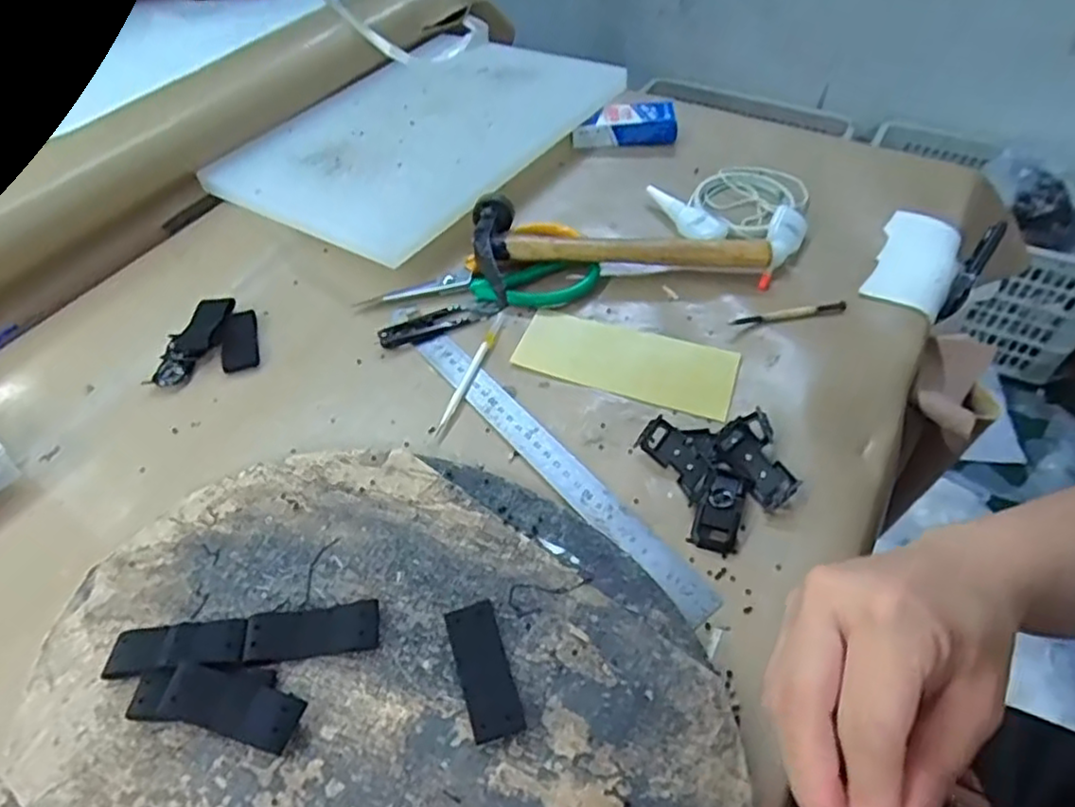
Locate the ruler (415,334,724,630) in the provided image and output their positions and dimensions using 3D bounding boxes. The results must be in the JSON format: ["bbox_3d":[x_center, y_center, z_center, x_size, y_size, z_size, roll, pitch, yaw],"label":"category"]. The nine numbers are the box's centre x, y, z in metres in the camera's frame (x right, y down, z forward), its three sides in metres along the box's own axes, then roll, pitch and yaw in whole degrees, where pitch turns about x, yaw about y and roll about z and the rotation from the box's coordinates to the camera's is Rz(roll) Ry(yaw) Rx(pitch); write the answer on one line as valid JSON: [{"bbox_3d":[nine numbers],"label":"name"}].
[{"bbox_3d":[0.005,0.034,0.437,0.024,0.004,0.274,-33,55,-21],"label":"ruler"}]

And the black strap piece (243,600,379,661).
[{"bbox_3d":[-0.116,0.118,0.353,0.065,0.009,0.025,-5,50,-2],"label":"black strap piece"}]

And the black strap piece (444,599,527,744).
[{"bbox_3d":[-0.027,0.131,0.337,0.024,0.010,0.066,-15,51,-10],"label":"black strap piece"}]

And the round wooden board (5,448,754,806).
[{"bbox_3d":[-0.084,0.152,0.335,0.332,0.030,0.277,24,55,22],"label":"round wooden board"}]

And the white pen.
[{"bbox_3d":[-0.046,-0.025,0.486,0.008,0.004,0.117,14,52,14],"label":"white pen"}]

